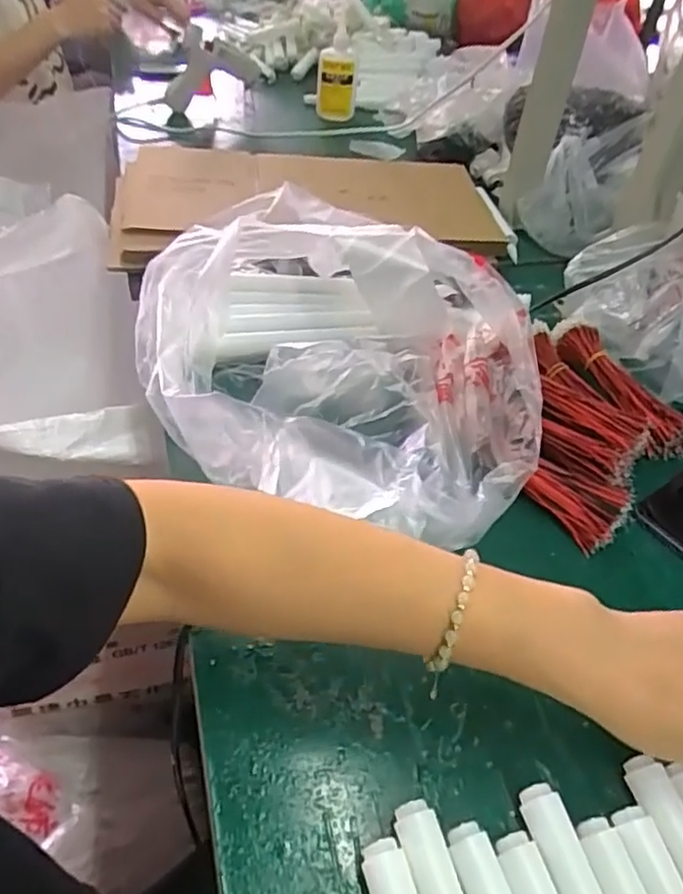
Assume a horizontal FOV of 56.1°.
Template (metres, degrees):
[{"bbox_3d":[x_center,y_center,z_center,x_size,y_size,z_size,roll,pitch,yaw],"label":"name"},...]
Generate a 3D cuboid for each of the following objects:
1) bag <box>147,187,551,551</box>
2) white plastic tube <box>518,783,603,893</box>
[{"bbox_3d":[-0.004,-0.077,0.449,0.311,0.099,0.265,27,49,18],"label":"bag"},{"bbox_3d":[0.104,0.197,0.280,0.020,0.017,0.088,-9,49,-16],"label":"white plastic tube"}]

